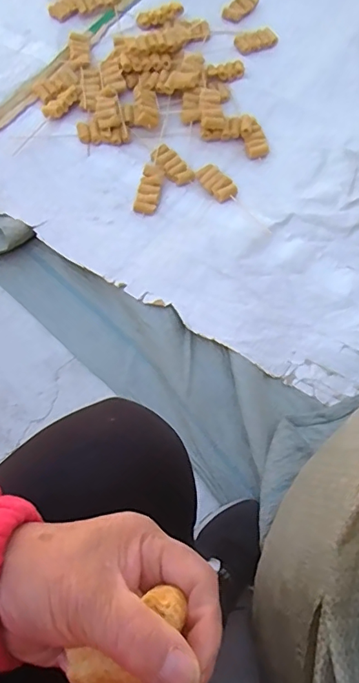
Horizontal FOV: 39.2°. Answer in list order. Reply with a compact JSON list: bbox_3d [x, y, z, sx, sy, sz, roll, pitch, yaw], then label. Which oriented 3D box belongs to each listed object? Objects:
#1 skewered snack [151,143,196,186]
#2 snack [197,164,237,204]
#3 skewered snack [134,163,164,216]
[{"bbox_3d":[-0.016,-0.337,0.964,0.045,0.018,0.099,-40,74,-16],"label":"skewered snack"},{"bbox_3d":[0.065,-0.292,0.927,0.038,0.030,0.088,-34,72,-14],"label":"snack"},{"bbox_3d":[-0.054,-0.281,0.934,0.040,0.018,0.108,10,68,3],"label":"skewered snack"}]

